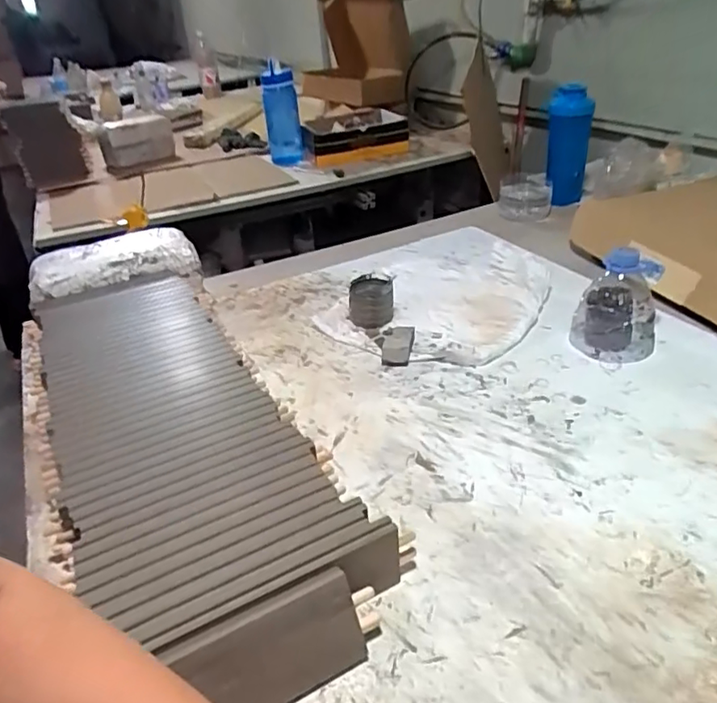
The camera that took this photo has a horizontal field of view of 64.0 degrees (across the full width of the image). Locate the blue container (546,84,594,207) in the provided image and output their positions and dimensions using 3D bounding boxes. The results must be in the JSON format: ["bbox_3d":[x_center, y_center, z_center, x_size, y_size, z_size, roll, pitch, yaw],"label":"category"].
[{"bbox_3d":[0.428,-0.421,1.185,0.090,0.247,0.082,14,38,24],"label":"blue container"}]

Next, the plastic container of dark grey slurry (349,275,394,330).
[{"bbox_3d":[0.017,-0.075,0.839,0.062,0.058,0.072,-6,32,-2],"label":"plastic container of dark grey slurry"}]

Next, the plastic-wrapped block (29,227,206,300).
[{"bbox_3d":[-0.411,-0.151,0.966,0.259,0.044,0.140,-20,35,-22],"label":"plastic-wrapped block"}]

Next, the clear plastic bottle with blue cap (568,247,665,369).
[{"bbox_3d":[0.311,-0.061,0.690,0.082,0.117,0.092,-15,34,-15],"label":"clear plastic bottle with blue cap"}]

